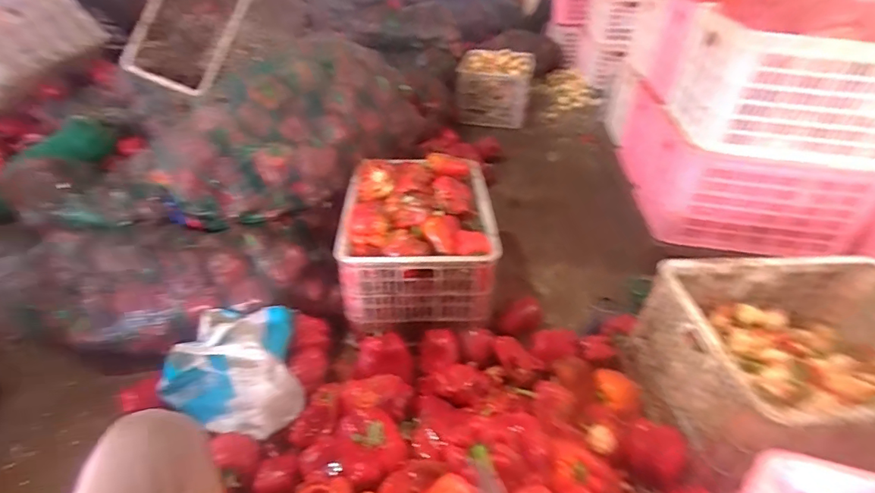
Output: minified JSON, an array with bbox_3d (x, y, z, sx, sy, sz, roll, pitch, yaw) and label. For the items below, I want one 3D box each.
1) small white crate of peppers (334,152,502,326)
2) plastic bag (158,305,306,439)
[{"bbox_3d":[-0.051,-0.039,1.219,0.356,0.267,0.447,0,34,-3],"label":"small white crate of peppers"},{"bbox_3d":[-0.408,0.244,0.937,0.268,0.113,0.252,-3,34,-7],"label":"plastic bag"}]

